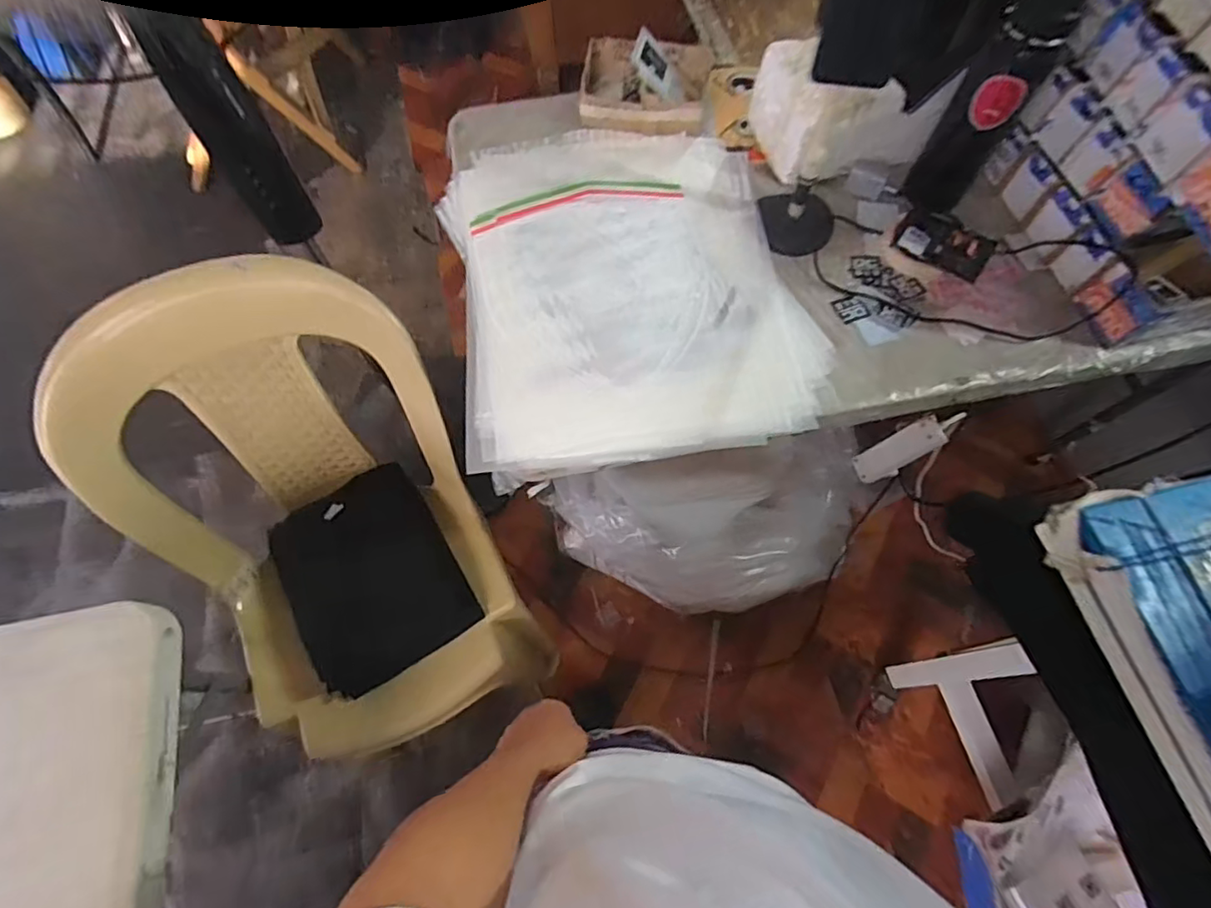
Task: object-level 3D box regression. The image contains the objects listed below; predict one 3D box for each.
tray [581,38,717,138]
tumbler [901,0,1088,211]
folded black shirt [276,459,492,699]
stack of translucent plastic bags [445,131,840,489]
[{"bbox_3d":[0.058,-0.528,0.861,0.180,0.064,0.132,3,66,0],"label":"tray"},{"bbox_3d":[0.453,-0.417,0.706,0.077,0.275,0.078,38,71,14],"label":"tumbler"},{"bbox_3d":[-0.352,0.180,0.884,0.241,0.041,0.297,-31,71,-14],"label":"folded black shirt"},{"bbox_3d":[0.023,-0.229,0.755,0.418,0.023,0.506,-10,67,-6],"label":"stack of translucent plastic bags"}]

